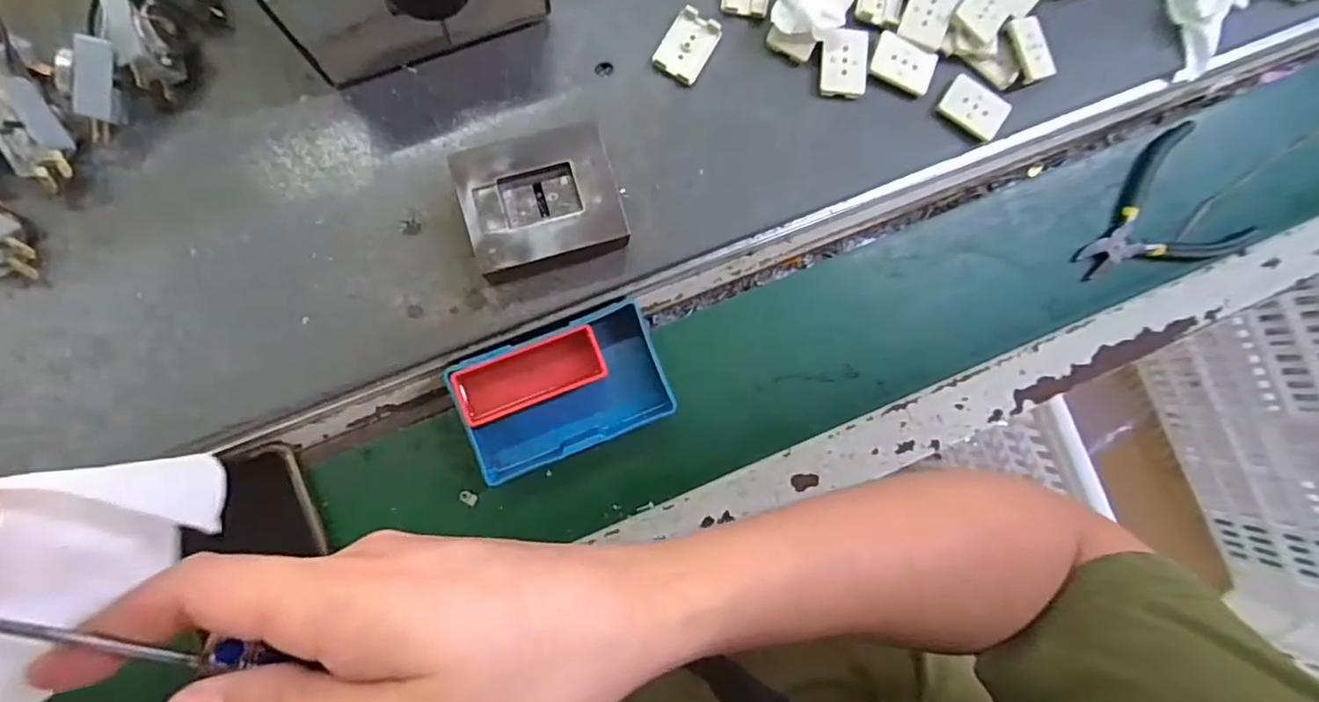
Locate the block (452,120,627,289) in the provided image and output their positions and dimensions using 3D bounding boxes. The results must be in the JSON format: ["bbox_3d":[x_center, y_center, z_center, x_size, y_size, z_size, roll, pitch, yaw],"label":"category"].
[{"bbox_3d":[-0.063,-0.078,0.339,0.079,0.027,0.069,-16,89,-8],"label":"block"}]

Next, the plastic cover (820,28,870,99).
[{"bbox_3d":[0.109,-0.170,0.369,0.027,0.007,0.039,3,87,-7],"label":"plastic cover"}]

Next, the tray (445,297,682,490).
[{"bbox_3d":[-0.056,0.025,0.364,0.116,0.027,0.071,-21,90,-8],"label":"tray"}]

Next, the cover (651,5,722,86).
[{"bbox_3d":[0.016,-0.177,0.362,0.027,0.007,0.039,30,84,-5],"label":"cover"}]

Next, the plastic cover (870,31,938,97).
[{"bbox_3d":[0.145,-0.171,0.370,0.036,0.005,0.027,20,85,-6],"label":"plastic cover"}]

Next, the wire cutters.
[{"bbox_3d":[0.332,-0.088,0.417,0.116,0.016,0.088,-31,91,-7],"label":"wire cutters"}]

